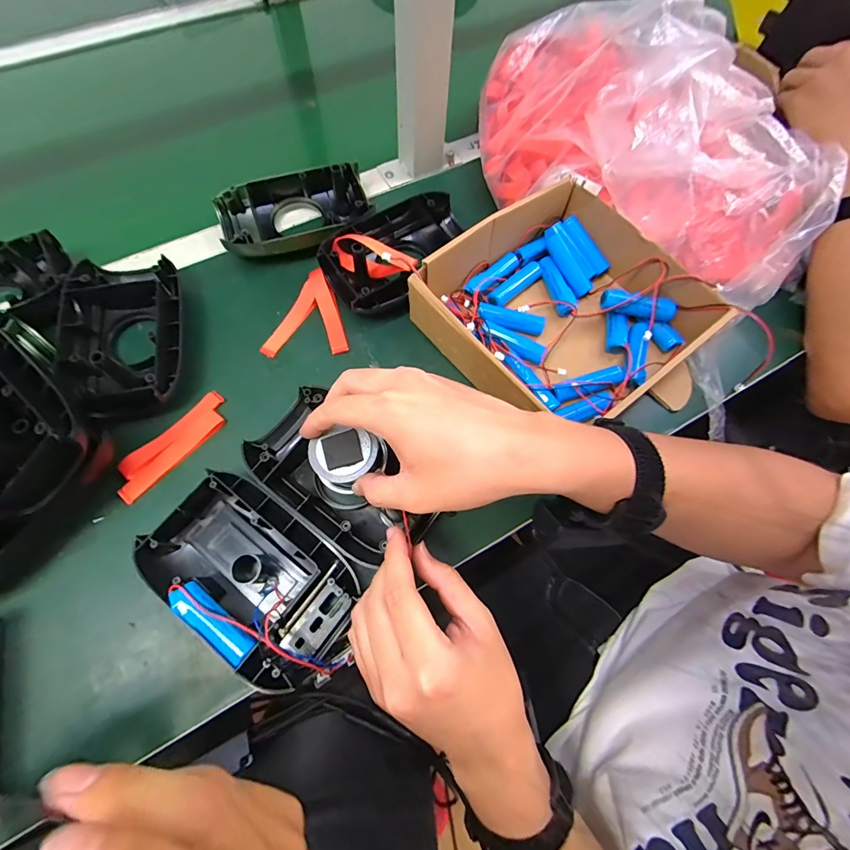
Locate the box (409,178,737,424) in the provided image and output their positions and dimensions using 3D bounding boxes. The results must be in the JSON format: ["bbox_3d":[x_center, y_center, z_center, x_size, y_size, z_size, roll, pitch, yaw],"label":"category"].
[{"bbox_3d":[0.133,-0.098,0.376,0.210,0.061,0.230,-37,74,-15],"label":"box"}]

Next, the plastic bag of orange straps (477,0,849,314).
[{"bbox_3d":[0.227,-0.299,0.402,0.367,0.131,0.219,34,71,10],"label":"plastic bag of orange straps"}]

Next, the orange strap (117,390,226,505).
[{"bbox_3d":[-0.221,0.016,0.355,0.036,0.004,0.110,40,72,13],"label":"orange strap"}]

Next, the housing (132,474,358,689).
[{"bbox_3d":[-0.121,0.113,0.299,0.160,0.037,0.095,36,71,11],"label":"housing"}]

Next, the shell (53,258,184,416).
[{"bbox_3d":[-0.275,-0.081,0.373,0.101,0.037,0.159,-10,69,-6],"label":"shell"}]

